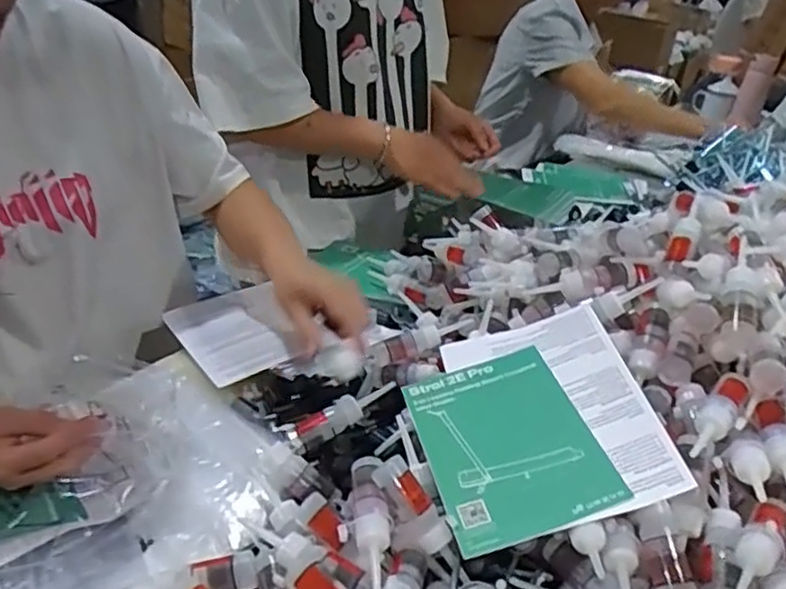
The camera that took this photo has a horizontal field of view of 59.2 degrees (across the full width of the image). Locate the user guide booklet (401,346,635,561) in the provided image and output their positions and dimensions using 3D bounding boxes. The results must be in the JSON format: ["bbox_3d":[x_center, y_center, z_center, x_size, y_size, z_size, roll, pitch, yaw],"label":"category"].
[{"bbox_3d":[0.087,0.113,0.540,0.122,0.008,0.174,-18,36,-4],"label":"user guide booklet"}]

